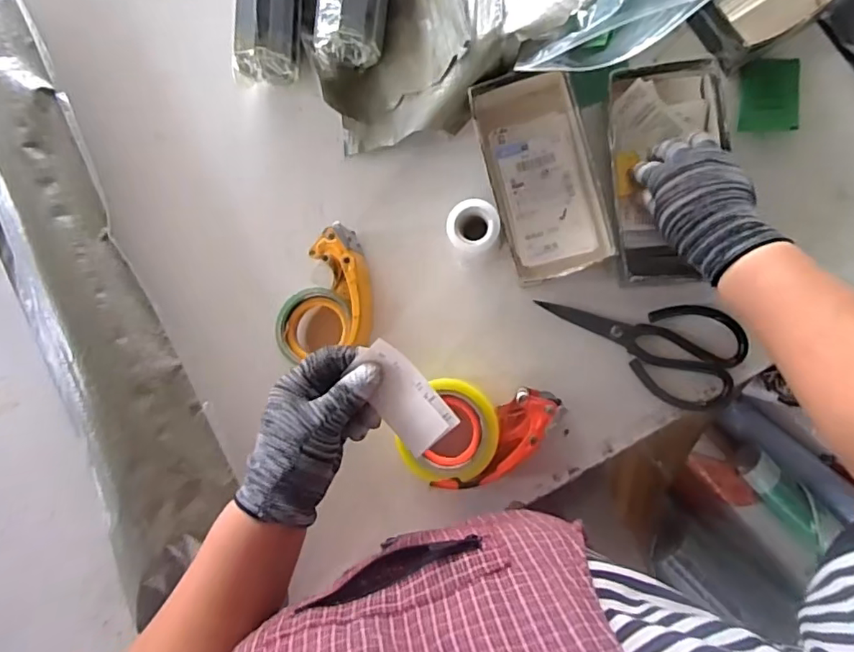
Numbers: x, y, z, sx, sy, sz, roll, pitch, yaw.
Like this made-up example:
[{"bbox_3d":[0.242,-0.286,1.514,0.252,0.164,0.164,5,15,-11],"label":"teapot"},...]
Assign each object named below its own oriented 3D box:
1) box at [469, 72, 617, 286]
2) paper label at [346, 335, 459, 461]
[{"bbox_3d":[0.123,-0.158,0.583,0.115,0.041,0.223,-16,86,8],"label":"box"},{"bbox_3d":[-0.021,0.055,0.421,0.046,0.010,0.088,-43,83,6],"label":"paper label"}]

